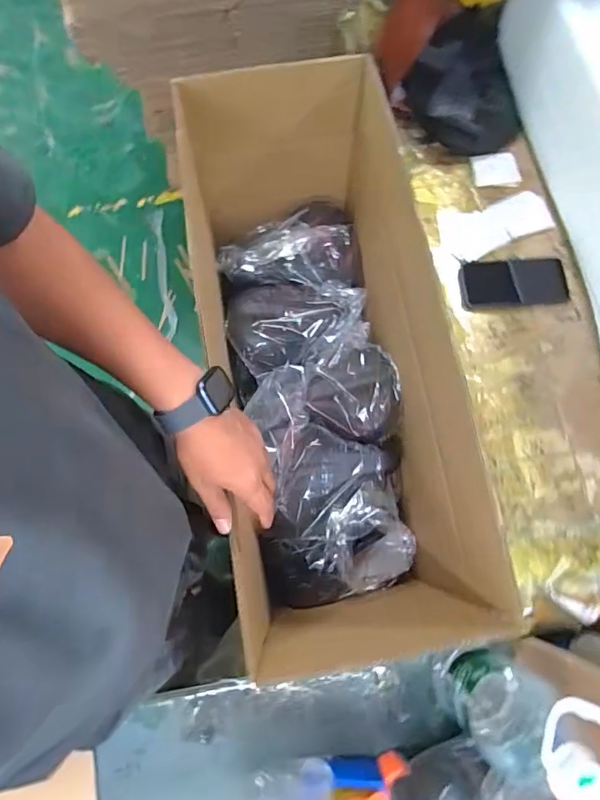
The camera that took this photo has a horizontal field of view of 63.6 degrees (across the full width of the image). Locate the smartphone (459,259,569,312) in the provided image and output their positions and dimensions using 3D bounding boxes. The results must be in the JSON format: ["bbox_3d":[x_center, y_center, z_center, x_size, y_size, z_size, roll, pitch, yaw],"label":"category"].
[{"bbox_3d":[0.339,-0.184,0.764,0.168,0.011,0.077,-5,74,-1],"label":"smartphone"}]

